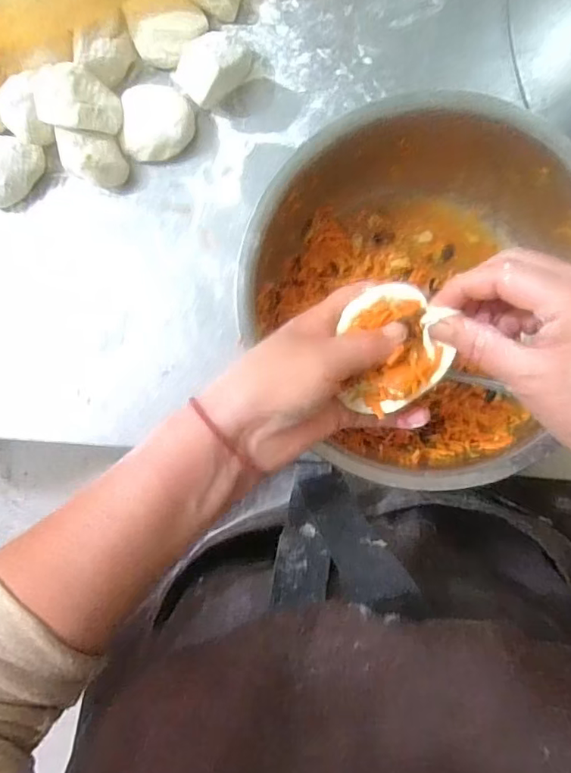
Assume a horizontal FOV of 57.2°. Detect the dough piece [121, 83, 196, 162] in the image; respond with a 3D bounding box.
[{"bbox_3d":[-0.098,-0.204,0.406,0.053,0.024,0.056,3,93,1],"label":"dough piece"}]

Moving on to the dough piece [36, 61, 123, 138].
[{"bbox_3d":[-0.154,-0.215,0.390,0.056,0.027,0.046,7,93,1],"label":"dough piece"}]

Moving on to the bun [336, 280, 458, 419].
[{"bbox_3d":[0.062,-0.022,0.295,0.057,0.022,0.070,-4,93,1],"label":"bun"}]

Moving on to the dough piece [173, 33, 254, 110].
[{"bbox_3d":[-0.055,-0.242,0.396,0.045,0.035,0.053,41,93,-1],"label":"dough piece"}]

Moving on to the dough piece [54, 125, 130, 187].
[{"bbox_3d":[-0.151,-0.176,0.406,0.052,0.037,0.036,9,93,0],"label":"dough piece"}]

